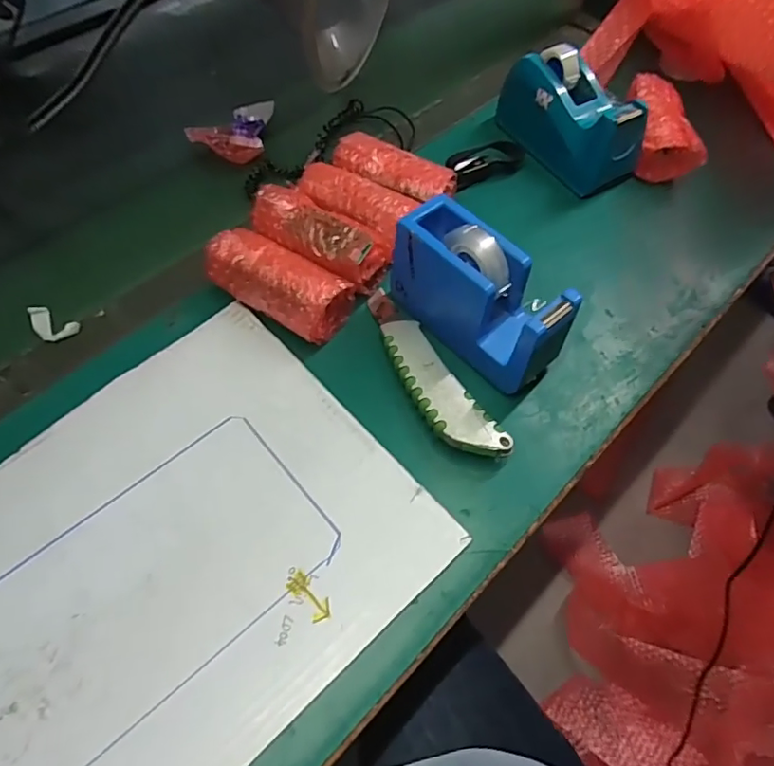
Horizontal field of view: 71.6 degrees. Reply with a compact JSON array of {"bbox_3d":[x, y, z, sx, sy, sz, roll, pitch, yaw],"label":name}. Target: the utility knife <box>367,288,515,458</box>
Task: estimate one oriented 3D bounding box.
[{"bbox_3d":[0.025,-0.010,0.383,0.039,0.023,0.164,-25,62,-14],"label":"utility knife"}]

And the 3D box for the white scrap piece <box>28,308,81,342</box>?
[{"bbox_3d":[-0.255,-0.043,0.407,0.041,0.013,0.021,24,62,14],"label":"white scrap piece"}]

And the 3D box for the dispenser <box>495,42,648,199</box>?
[{"bbox_3d":[0.163,-0.241,0.491,0.060,0.082,0.142,-29,63,-17],"label":"dispenser"}]

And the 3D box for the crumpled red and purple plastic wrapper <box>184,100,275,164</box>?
[{"bbox_3d":[-0.140,-0.237,0.505,0.086,0.028,0.052,-24,62,-14],"label":"crumpled red and purple plastic wrapper"}]

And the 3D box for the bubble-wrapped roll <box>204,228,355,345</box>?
[{"bbox_3d":[-0.082,-0.073,0.398,0.101,0.045,0.049,27,63,15],"label":"bubble-wrapped roll"}]

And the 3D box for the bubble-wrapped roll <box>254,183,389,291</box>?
[{"bbox_3d":[-0.054,-0.109,0.420,0.107,0.050,0.047,28,63,16],"label":"bubble-wrapped roll"}]

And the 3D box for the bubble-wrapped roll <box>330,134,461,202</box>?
[{"bbox_3d":[0.006,-0.179,0.461,0.105,0.036,0.040,23,62,13],"label":"bubble-wrapped roll"}]

